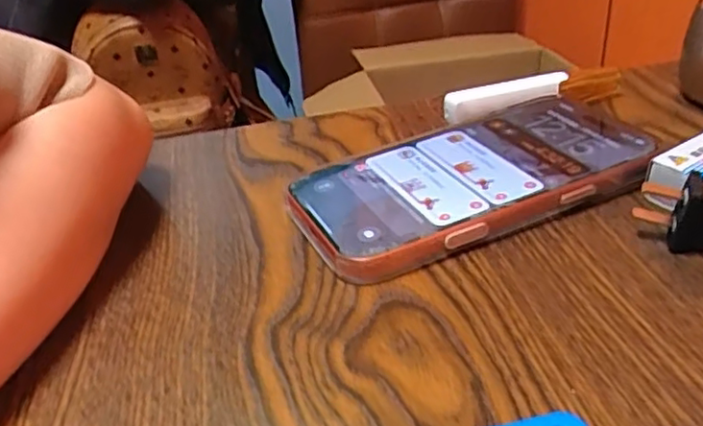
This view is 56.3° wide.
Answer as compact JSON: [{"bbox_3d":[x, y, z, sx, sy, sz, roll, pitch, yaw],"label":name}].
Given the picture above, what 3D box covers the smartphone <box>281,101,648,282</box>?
[{"bbox_3d":[0.055,-0.015,0.300,0.160,0.017,0.078,-16,33,-17],"label":"smartphone"}]

